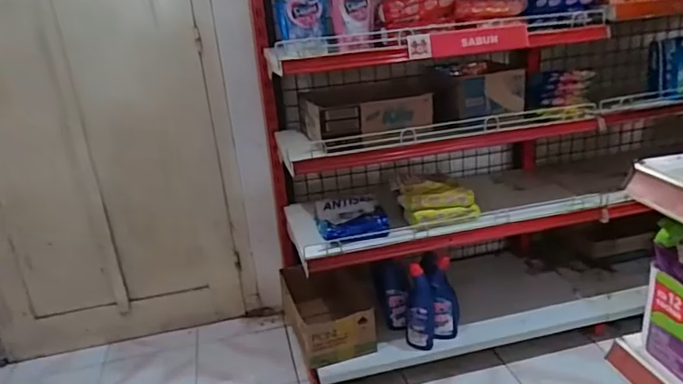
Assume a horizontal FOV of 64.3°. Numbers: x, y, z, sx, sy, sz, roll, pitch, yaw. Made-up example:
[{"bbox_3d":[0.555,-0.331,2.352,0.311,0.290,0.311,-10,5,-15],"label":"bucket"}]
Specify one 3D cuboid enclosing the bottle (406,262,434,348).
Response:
[{"bbox_3d":[0.212,0.312,1.469,0.065,0.225,0.082,-9,21,-9],"label":"bottle"}]

